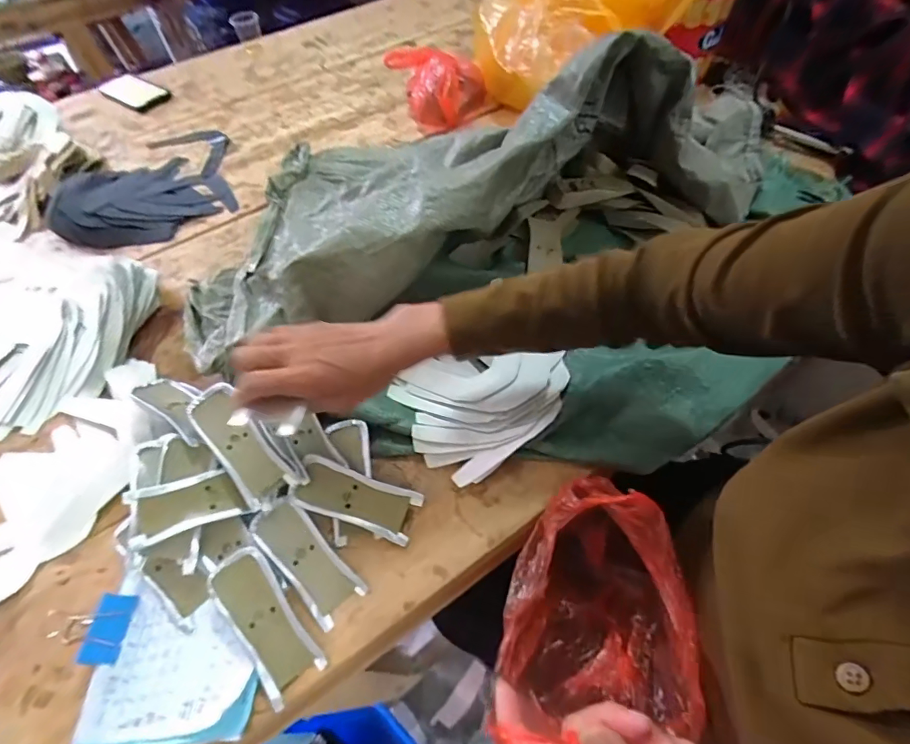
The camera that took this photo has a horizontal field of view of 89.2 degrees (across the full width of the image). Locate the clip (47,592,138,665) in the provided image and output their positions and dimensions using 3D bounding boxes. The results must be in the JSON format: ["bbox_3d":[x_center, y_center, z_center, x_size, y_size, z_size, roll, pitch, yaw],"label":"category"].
[{"bbox_3d":[-0.305,0.211,0.384,0.051,0.033,0.050,1,57,4],"label":"clip"}]

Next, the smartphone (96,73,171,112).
[{"bbox_3d":[-0.647,-0.564,0.922,0.160,0.012,0.077,32,65,21],"label":"smartphone"}]

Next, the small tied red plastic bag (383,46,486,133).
[{"bbox_3d":[-0.030,-0.479,0.782,0.165,0.087,0.106,-3,57,2],"label":"small tied red plastic bag"}]

